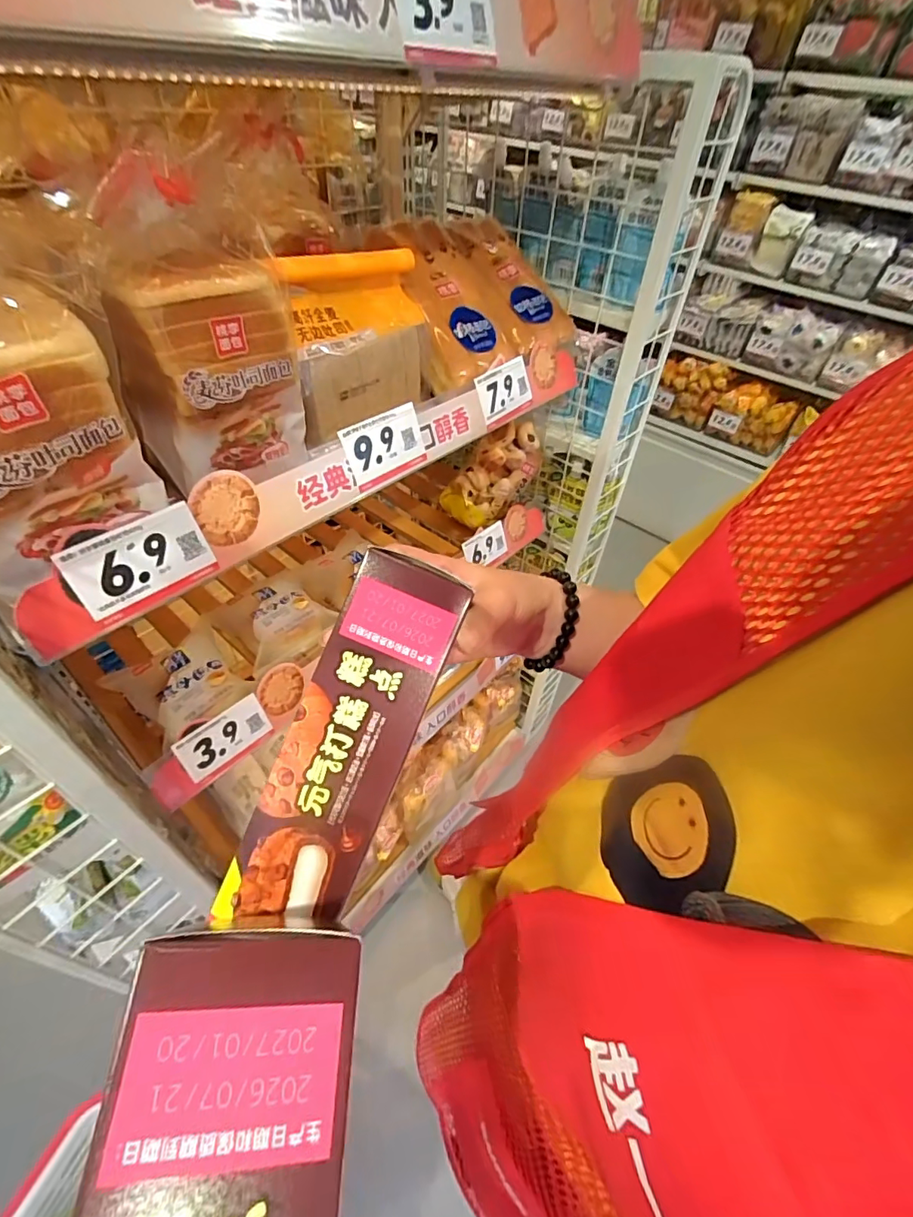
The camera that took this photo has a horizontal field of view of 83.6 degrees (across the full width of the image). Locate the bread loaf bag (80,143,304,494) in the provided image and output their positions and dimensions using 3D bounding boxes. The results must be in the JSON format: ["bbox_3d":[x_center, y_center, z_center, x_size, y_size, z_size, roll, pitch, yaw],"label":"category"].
[{"bbox_3d":[-0.198,-0.194,0.413,0.132,0.169,0.083,-25,53,-27],"label":"bread loaf bag"}]

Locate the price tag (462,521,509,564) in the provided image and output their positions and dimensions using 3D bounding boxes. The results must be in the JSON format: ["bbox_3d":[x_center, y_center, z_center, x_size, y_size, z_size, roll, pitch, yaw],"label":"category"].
[{"bbox_3d":[0.046,-0.098,0.800,0.091,0.052,0.007,-34,28,-33],"label":"price tag"}]

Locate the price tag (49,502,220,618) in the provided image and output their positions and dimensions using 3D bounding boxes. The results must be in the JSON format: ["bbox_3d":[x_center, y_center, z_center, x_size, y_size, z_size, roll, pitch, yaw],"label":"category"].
[{"bbox_3d":[-0.233,-0.037,0.378,0.004,0.053,0.093,14,41,43],"label":"price tag"}]

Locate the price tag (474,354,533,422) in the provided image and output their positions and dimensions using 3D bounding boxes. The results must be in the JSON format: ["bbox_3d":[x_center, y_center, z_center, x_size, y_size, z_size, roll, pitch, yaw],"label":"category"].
[{"bbox_3d":[0.057,-0.263,0.612,0.005,0.052,0.096,14,43,45],"label":"price tag"}]

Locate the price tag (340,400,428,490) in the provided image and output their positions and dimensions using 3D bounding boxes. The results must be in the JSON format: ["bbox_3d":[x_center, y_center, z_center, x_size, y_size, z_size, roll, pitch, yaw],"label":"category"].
[{"bbox_3d":[-0.071,-0.162,0.510,0.091,0.060,0.004,-37,35,-30],"label":"price tag"}]

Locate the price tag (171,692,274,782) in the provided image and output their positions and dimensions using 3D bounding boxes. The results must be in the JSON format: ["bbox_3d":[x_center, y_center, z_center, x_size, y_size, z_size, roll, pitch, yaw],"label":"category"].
[{"bbox_3d":[-0.250,0.138,0.554,0.004,0.052,0.093,10,36,46],"label":"price tag"}]

